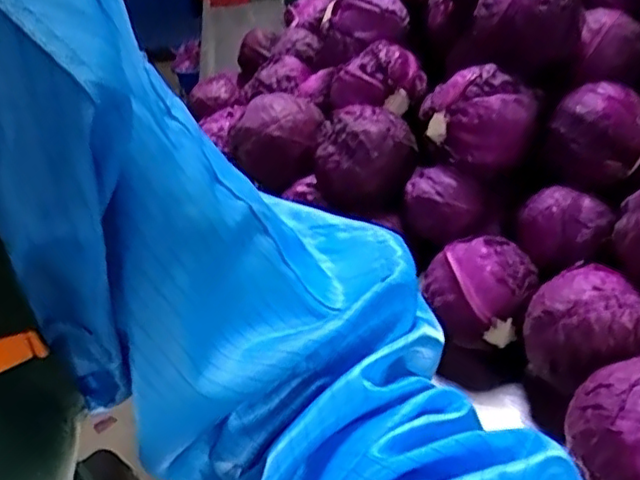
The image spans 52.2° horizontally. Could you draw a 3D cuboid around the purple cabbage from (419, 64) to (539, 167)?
[{"bbox_3d":[0.158,-0.127,0.672,0.120,0.089,0.088,8,34,20],"label":"purple cabbage"}]

